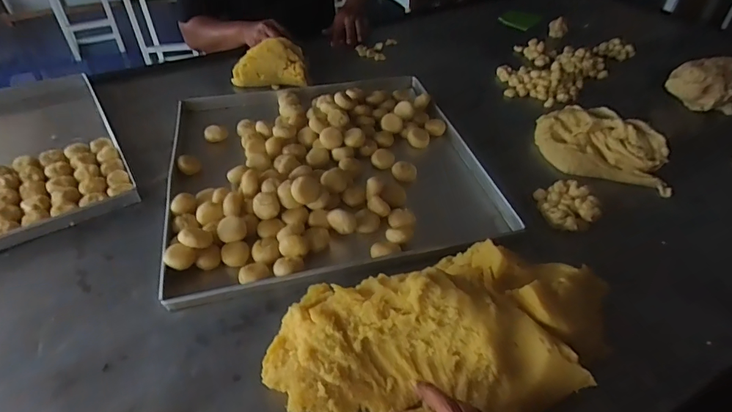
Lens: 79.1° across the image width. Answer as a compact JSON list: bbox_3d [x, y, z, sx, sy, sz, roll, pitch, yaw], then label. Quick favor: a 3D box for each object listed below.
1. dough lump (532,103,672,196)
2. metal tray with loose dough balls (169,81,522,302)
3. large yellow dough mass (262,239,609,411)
[{"bbox_3d":[0.444,-0.121,0.830,0.244,0.072,0.151,19,46,20],"label":"dough lump"},{"bbox_3d":[-0.072,-0.092,0.786,0.521,0.057,0.525,-8,43,-9],"label":"metal tray with loose dough balls"},{"bbox_3d":[0.092,0.140,0.498,0.398,0.090,0.207,-15,44,-15],"label":"large yellow dough mass"}]

